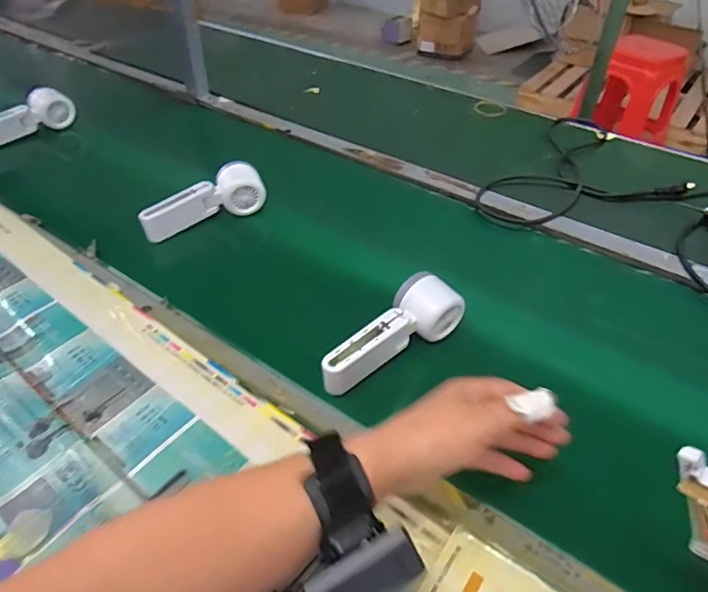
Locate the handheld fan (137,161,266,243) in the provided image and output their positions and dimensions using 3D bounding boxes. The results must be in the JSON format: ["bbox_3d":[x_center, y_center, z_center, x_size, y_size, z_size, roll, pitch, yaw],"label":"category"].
[{"bbox_3d":[-0.203,-0.121,0.700,0.165,0.069,0.058,-25,48,-26],"label":"handheld fan"}]

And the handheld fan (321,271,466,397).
[{"bbox_3d":[0.038,0.038,0.514,0.057,0.045,0.156,32,50,29],"label":"handheld fan"}]

